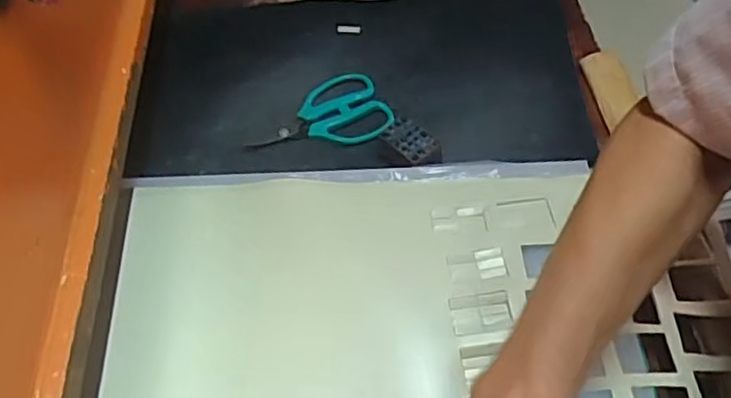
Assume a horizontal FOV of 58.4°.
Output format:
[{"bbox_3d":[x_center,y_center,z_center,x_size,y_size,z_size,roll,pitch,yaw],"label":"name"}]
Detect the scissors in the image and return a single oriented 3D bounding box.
[{"bbox_3d":[-0.047,-0.087,0.649,0.139,0.016,0.080,-7,56,-7],"label":"scissors"}]

